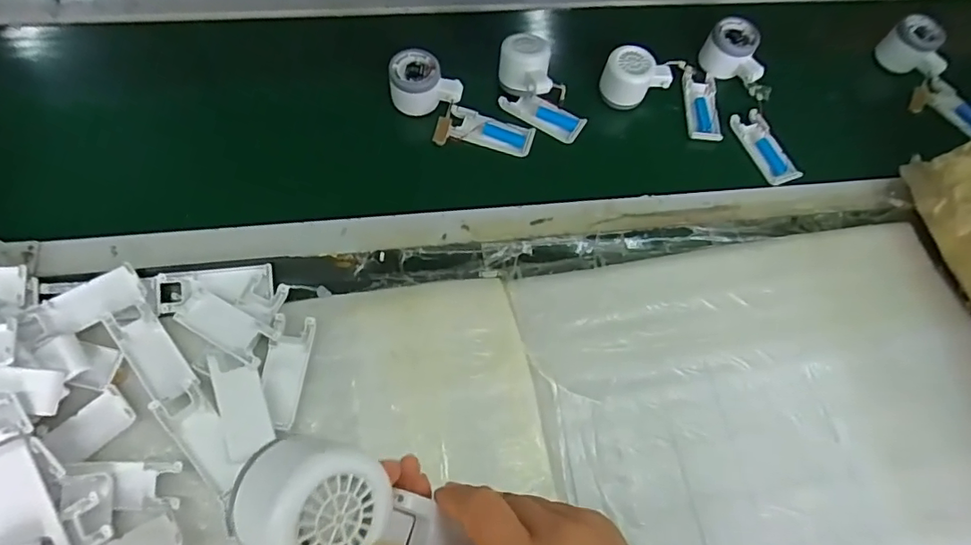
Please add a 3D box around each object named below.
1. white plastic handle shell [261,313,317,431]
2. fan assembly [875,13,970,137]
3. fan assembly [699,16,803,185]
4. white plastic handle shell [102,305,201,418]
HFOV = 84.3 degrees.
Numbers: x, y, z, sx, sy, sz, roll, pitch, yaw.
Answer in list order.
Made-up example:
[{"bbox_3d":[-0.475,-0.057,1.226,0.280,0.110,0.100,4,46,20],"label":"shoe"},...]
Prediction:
[{"bbox_3d":[-0.189,0.091,0.502,0.038,0.012,0.101,8,67,-2],"label":"white plastic handle shell"},{"bbox_3d":[0.590,-0.249,0.690,0.075,0.067,0.177,-12,69,-10],"label":"fan assembly"},{"bbox_3d":[0.332,-0.214,0.659,0.054,0.059,0.214,-12,69,-10],"label":"fan assembly"},{"bbox_3d":[-0.304,0.082,0.494,0.039,0.026,0.123,-39,76,-18],"label":"white plastic handle shell"}]

